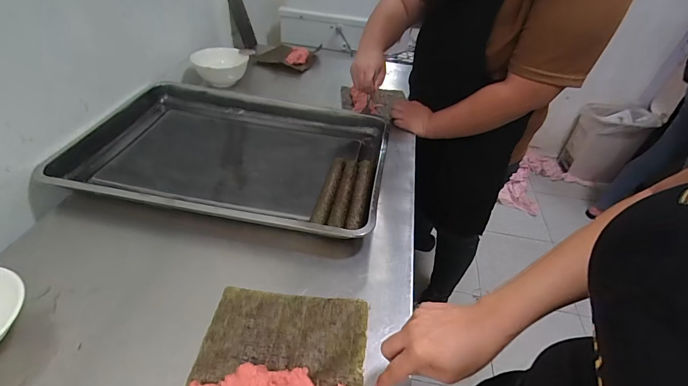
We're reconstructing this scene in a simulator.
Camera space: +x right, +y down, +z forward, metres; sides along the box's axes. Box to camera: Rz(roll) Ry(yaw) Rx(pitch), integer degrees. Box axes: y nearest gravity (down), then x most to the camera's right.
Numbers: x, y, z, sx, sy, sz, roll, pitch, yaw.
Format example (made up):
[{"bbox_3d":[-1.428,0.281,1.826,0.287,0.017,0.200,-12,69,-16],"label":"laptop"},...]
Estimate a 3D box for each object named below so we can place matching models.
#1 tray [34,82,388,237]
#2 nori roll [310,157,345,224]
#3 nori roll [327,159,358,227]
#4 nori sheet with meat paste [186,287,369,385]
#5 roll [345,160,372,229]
[{"bbox_3d":[-0.220,-0.089,0.715,0.596,0.048,0.395,10,41,5],"label":"tray"},{"bbox_3d":[-0.026,-0.004,0.664,0.027,0.034,0.204,11,41,5],"label":"nori roll"},{"bbox_3d":[0.002,0.002,0.649,0.030,0.034,0.188,10,41,4],"label":"nori roll"},{"bbox_3d":[-0.074,0.201,0.419,0.197,0.023,0.180,6,40,0],"label":"nori sheet with meat paste"},{"bbox_3d":[0.030,0.005,0.646,0.028,0.037,0.186,9,40,4],"label":"roll"}]

